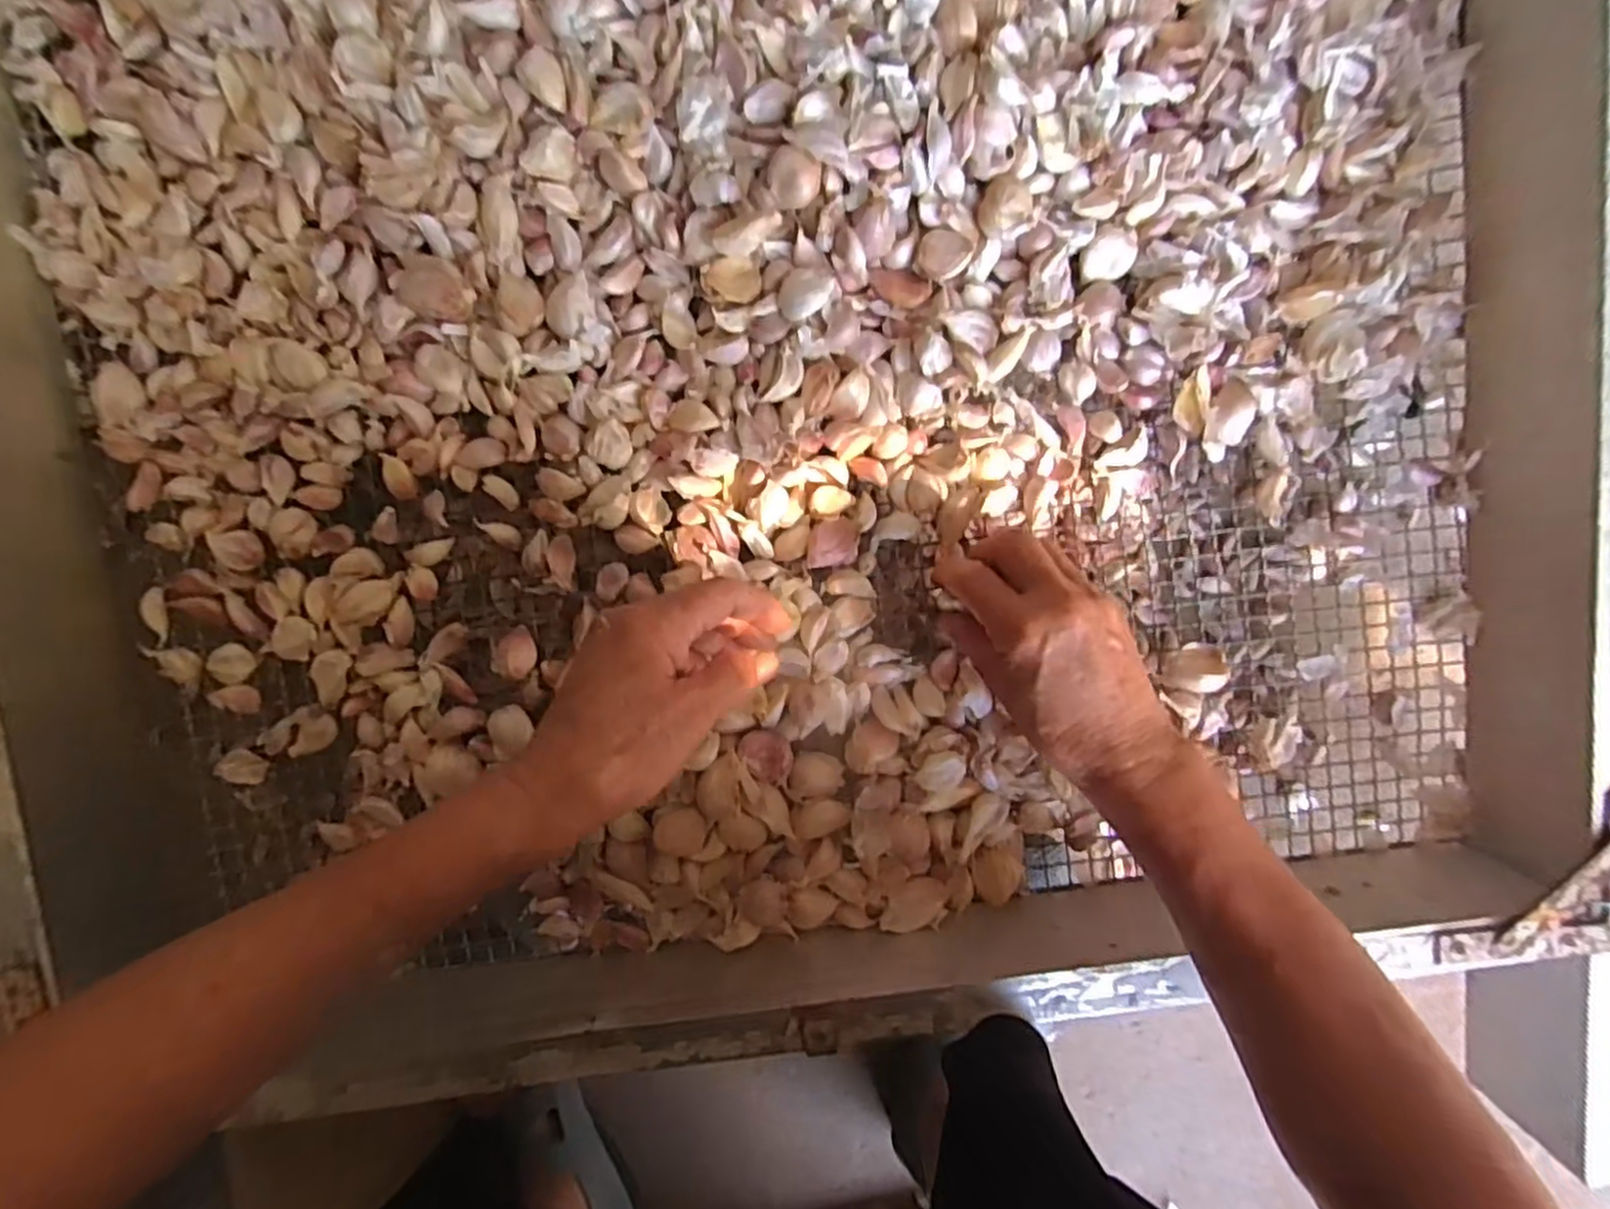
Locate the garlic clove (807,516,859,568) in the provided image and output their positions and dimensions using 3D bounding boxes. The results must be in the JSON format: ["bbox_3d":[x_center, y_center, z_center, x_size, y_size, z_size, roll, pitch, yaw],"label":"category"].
[{"bbox_3d":[0.016,-0.035,0.422,0.029,0.013,0.026,-5,95,0],"label":"garlic clove"}]

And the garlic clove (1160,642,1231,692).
[{"bbox_3d":[0.224,0.037,0.428,0.033,0.013,0.027,9,95,-1],"label":"garlic clove"}]

